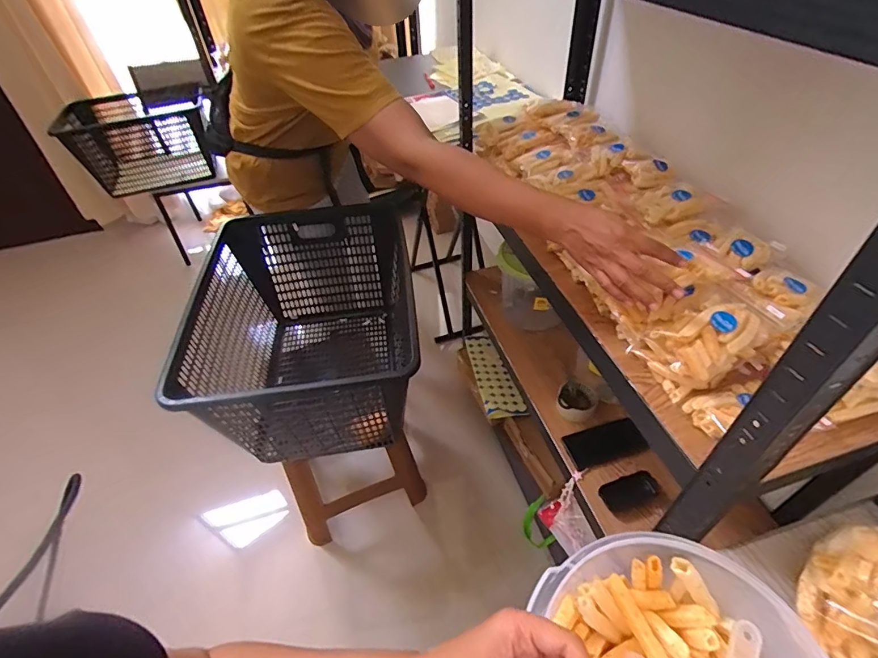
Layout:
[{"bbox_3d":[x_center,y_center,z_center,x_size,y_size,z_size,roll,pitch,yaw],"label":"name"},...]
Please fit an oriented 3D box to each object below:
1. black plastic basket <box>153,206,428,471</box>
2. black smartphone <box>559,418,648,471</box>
[{"bbox_3d":[-0.271,0.011,1.030,0.421,0.347,0.594,-9,45,-4],"label":"black plastic basket"},{"bbox_3d":[0.349,0.242,0.935,0.153,0.008,0.081,-16,50,2],"label":"black smartphone"}]

